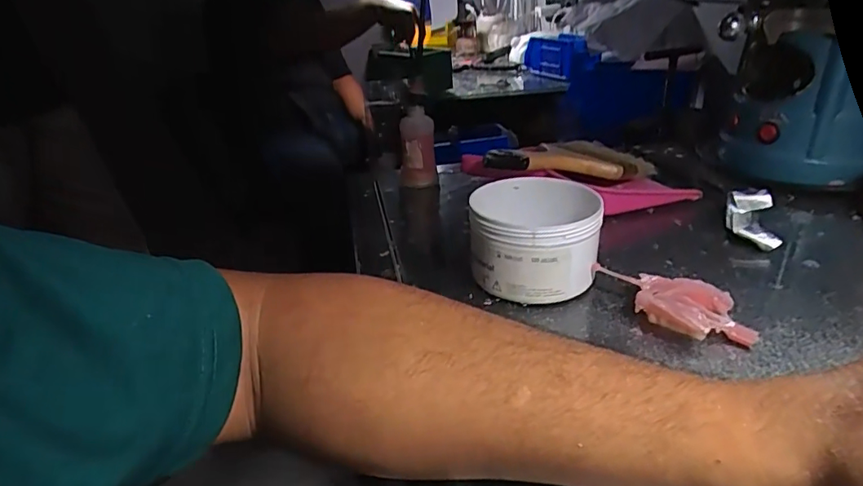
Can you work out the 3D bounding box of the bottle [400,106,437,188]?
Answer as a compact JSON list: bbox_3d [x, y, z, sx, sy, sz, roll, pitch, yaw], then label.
[{"bbox_3d":[-0.016,-0.103,0.572,0.038,0.086,0.038,-3,27,1],"label":"bottle"}]

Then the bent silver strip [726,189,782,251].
[{"bbox_3d":[0.263,-0.019,0.430,0.034,0.028,0.066,9,29,23],"label":"bent silver strip"}]

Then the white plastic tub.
[{"bbox_3d":[0.074,-0.005,0.383,0.085,0.064,0.100,1,27,10],"label":"white plastic tub"}]

